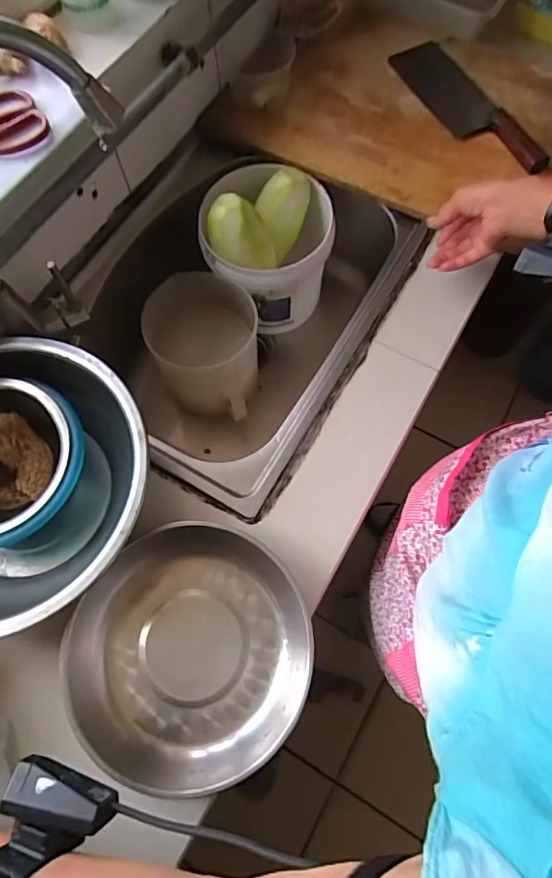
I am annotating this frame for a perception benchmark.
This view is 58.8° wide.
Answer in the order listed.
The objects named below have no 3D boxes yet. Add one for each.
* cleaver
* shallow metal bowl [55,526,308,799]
[{"bbox_3d":[0.289,-0.513,0.755,0.101,0.027,0.329,-20,69,-9],"label":"cleaver"},{"bbox_3d":[-0.086,0.216,0.509,0.231,0.059,0.236,0,67,0],"label":"shallow metal bowl"}]

